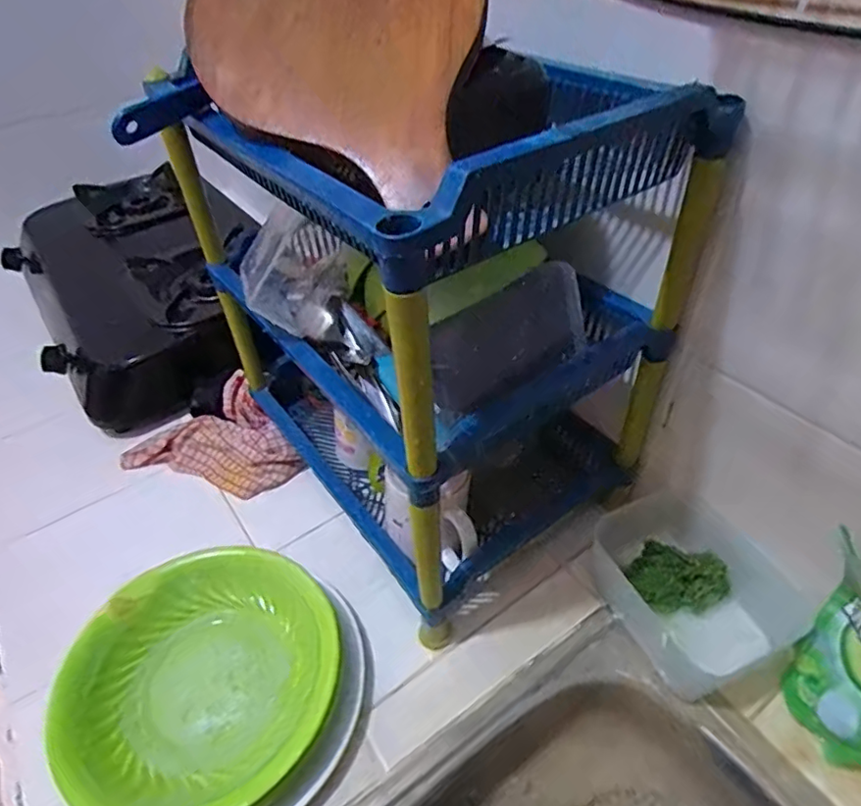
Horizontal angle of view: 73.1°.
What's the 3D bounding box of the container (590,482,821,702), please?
[{"bbox_3d":[0.248,0.167,0.550,0.137,0.068,0.163,-20,46,-17],"label":"container"}]

